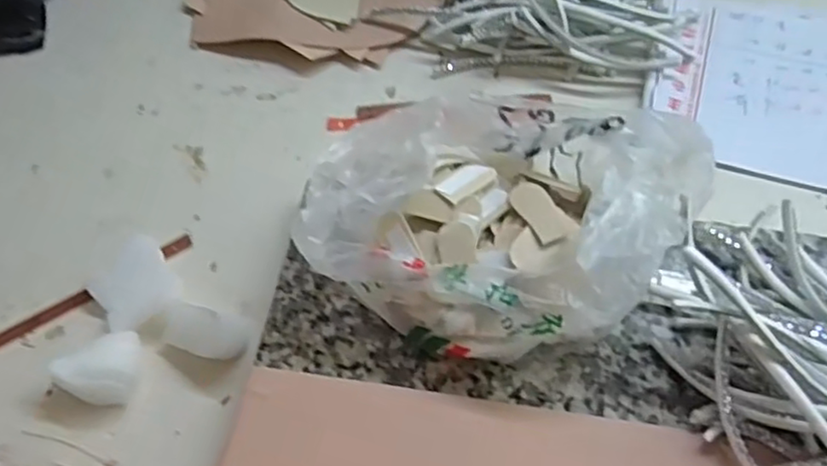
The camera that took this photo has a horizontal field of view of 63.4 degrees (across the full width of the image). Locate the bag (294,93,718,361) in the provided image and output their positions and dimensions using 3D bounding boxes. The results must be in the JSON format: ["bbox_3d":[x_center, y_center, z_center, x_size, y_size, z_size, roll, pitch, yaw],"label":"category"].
[{"bbox_3d":[0.042,-0.016,0.337,0.172,0.059,0.149,25,63,15],"label":"bag"}]

